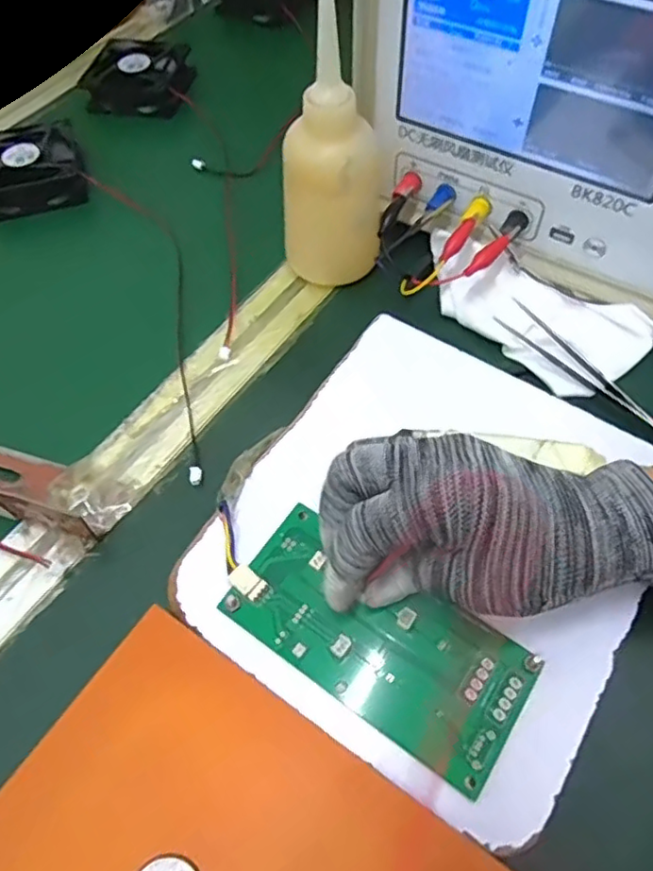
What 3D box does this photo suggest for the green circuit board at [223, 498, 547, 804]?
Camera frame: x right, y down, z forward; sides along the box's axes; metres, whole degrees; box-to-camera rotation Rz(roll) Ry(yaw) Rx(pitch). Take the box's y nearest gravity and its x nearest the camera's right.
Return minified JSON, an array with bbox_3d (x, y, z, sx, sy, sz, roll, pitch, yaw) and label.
[{"bbox_3d":[0.021,0.090,0.276,0.133,0.008,0.064,27,61,16],"label":"green circuit board"}]

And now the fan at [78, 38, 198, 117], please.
[{"bbox_3d":[-0.165,-0.317,0.543,0.085,0.029,0.073,1,56,3],"label":"fan"}]

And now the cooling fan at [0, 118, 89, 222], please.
[{"bbox_3d":[-0.234,-0.210,0.480,0.079,0.026,0.071,-16,57,-9],"label":"cooling fan"}]

